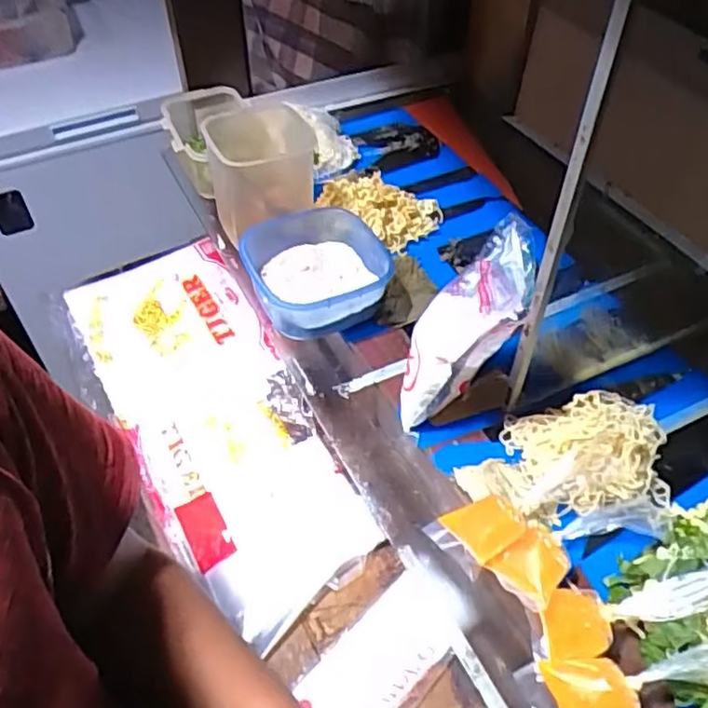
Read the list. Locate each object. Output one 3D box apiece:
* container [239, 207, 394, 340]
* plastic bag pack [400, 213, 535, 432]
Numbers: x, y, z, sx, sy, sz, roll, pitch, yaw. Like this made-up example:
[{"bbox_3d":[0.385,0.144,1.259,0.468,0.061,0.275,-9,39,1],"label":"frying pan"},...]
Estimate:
[{"bbox_3d":[-0.034,-0.073,0.623,0.126,0.057,0.131,-4,49,-4],"label":"container"},{"bbox_3d":[0.085,-0.016,0.520,0.077,0.139,0.107,10,49,9],"label":"plastic bag pack"}]

